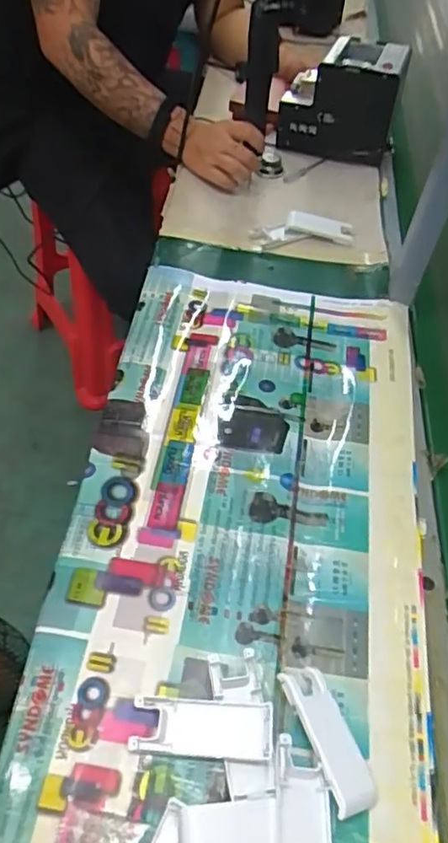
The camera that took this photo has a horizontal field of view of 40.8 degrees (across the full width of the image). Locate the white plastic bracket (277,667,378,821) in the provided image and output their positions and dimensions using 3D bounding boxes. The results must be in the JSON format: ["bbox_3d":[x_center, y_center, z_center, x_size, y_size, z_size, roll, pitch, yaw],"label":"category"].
[{"bbox_3d":[0.078,0.238,0.459,0.038,0.013,0.105,-1,46,-32],"label":"white plastic bracket"}]

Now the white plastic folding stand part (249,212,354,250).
[{"bbox_3d":[0.115,-0.279,0.881,0.149,0.018,0.061,-3,52,-9],"label":"white plastic folding stand part"}]

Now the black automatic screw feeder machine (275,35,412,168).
[{"bbox_3d":[0.198,-0.549,1.031,0.190,0.153,0.129,16,53,7],"label":"black automatic screw feeder machine"}]

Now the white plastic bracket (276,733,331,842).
[{"bbox_3d":[0.056,0.278,0.416,0.037,0.011,0.102,5,51,-3],"label":"white plastic bracket"}]

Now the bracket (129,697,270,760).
[{"bbox_3d":[-0.017,0.231,0.456,0.102,0.018,0.040,6,51,-2],"label":"bracket"}]

